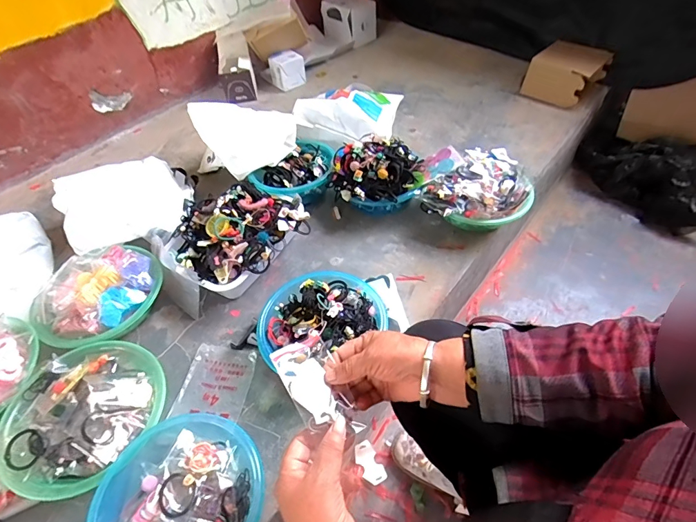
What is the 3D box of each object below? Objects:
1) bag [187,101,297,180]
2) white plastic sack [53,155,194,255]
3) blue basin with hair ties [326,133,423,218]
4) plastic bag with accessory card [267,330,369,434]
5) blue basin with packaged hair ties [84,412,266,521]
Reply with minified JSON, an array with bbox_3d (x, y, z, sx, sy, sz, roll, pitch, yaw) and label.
[{"bbox_3d":[-0.257,-0.324,1.044,0.239,0.189,0.195,-24,51,-16],"label":"bag"},{"bbox_3d":[-0.532,-0.141,0.957,0.282,0.107,0.289,-17,50,-9],"label":"white plastic sack"},{"bbox_3d":[0.065,-0.202,0.953,0.218,0.153,0.190,-1,49,4],"label":"blue basin with hair ties"},{"bbox_3d":[-0.032,0.131,0.403,0.058,0.005,0.105,-20,72,-30],"label":"plastic bag with accessory card"},{"bbox_3d":[-0.230,0.332,0.552,0.216,0.079,0.219,-3,49,3],"label":"blue basin with packaged hair ties"}]

